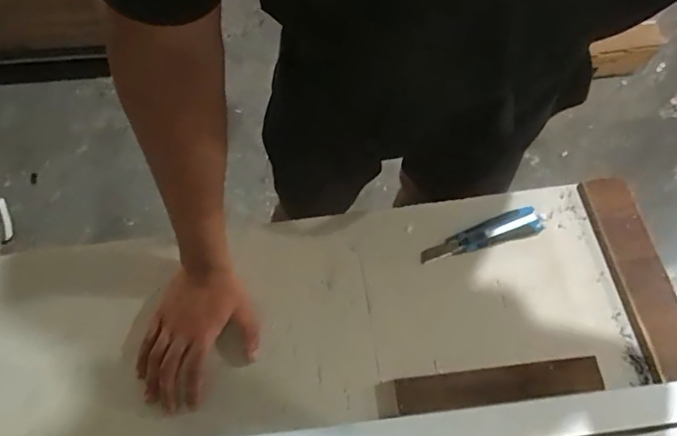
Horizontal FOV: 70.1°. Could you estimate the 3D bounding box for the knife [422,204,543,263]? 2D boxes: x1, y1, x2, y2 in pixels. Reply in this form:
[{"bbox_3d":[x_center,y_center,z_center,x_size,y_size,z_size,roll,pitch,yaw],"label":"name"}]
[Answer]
[{"bbox_3d":[0.209,0.023,0.692,0.192,0.013,0.041,-15,68,-9],"label":"knife"}]

